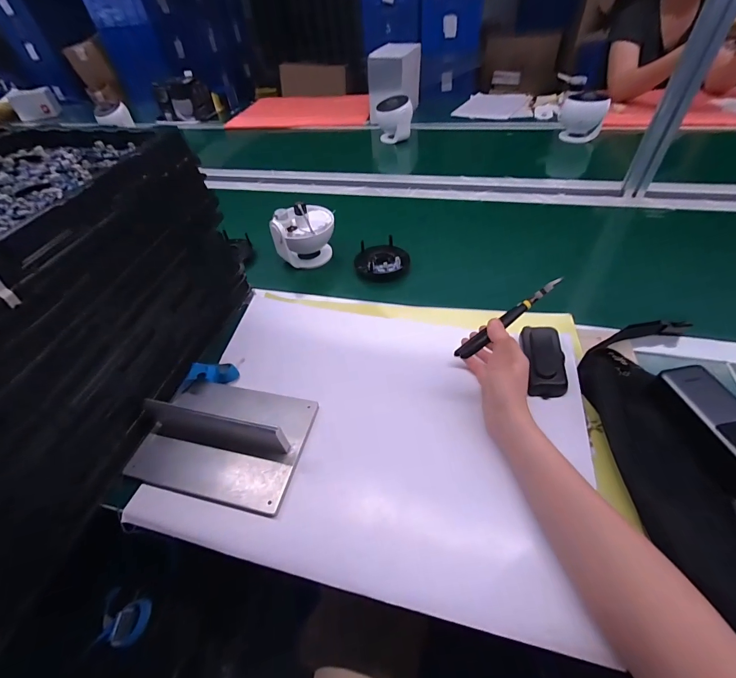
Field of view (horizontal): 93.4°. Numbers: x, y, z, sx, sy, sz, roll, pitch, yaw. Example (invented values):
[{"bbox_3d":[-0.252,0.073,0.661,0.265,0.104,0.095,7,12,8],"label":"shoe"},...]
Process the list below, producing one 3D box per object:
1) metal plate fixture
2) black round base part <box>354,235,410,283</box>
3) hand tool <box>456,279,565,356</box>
[{"bbox_3d":[-0.179,0.107,0.415,0.196,0.061,0.142,8,49,12],"label":"metal plate fixture"},{"bbox_3d":[0.027,-0.148,0.661,0.101,0.035,0.092,-3,47,3],"label":"black round base part"},{"bbox_3d":[0.164,-0.024,0.408,0.151,0.014,0.017,-36,54,-3],"label":"hand tool"}]

